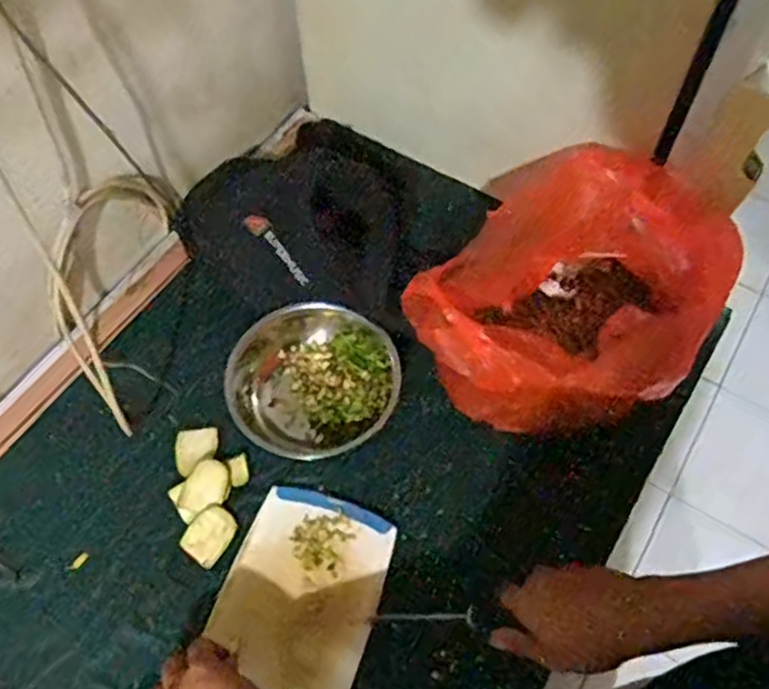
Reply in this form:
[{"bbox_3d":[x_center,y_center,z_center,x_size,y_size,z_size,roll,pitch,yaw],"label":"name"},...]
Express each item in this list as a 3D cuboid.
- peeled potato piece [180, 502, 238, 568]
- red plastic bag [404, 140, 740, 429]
[{"bbox_3d":[-0.176,0.191,0.708,0.045,0.006,0.054,32,66,16],"label":"peeled potato piece"},{"bbox_3d":[0.180,-0.033,0.697,0.241,0.194,0.281,30,66,16],"label":"red plastic bag"}]

